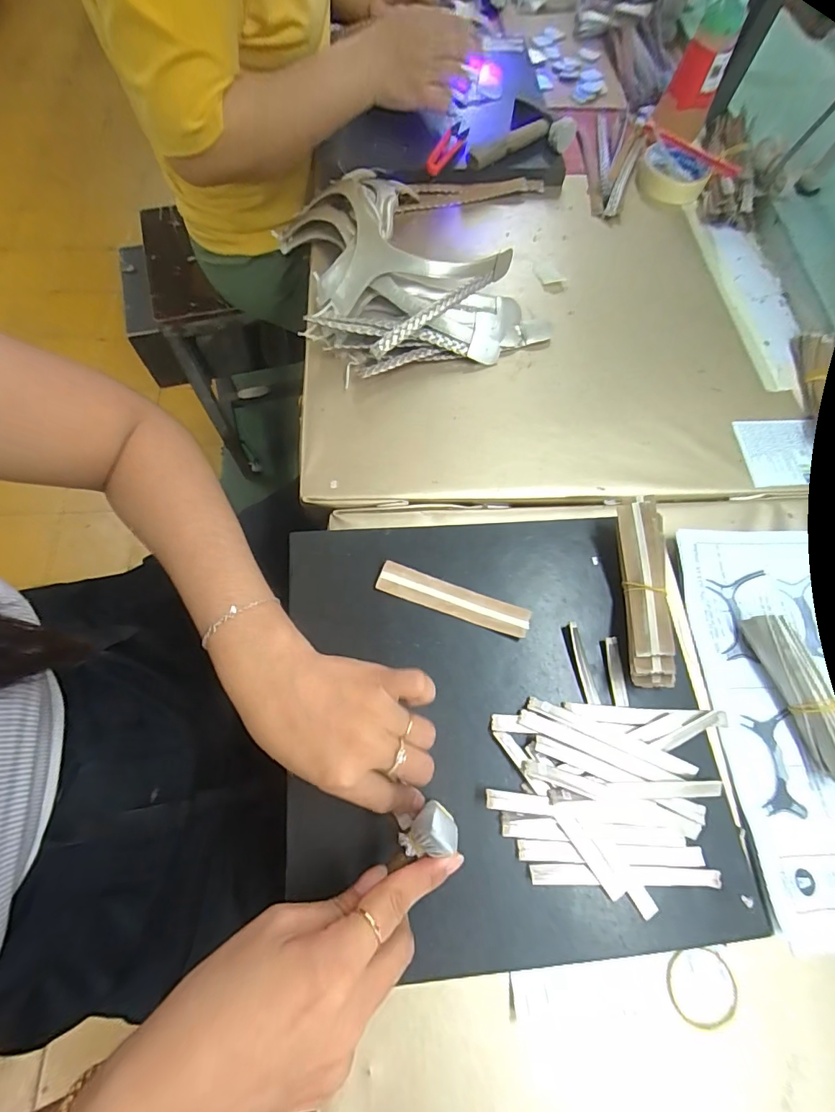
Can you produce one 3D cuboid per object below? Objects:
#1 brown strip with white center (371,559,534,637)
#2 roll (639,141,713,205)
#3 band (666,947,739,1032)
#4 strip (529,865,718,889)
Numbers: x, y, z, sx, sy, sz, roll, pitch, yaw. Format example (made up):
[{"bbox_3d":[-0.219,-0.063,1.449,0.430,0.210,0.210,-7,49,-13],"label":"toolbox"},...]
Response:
[{"bbox_3d":[0.028,0.034,0.353,0.119,0.008,0.025,18,69,4],"label":"brown strip with white center"},{"bbox_3d":[0.334,-0.501,0.589,0.085,0.028,0.085,20,70,5],"label":"roll"},{"bbox_3d":[0.184,0.279,0.289,0.045,0.004,0.042,-5,70,-5],"label":"band"},{"bbox_3d":[0.135,0.208,0.290,0.122,0.004,0.012,2,69,-2],"label":"strip"}]

